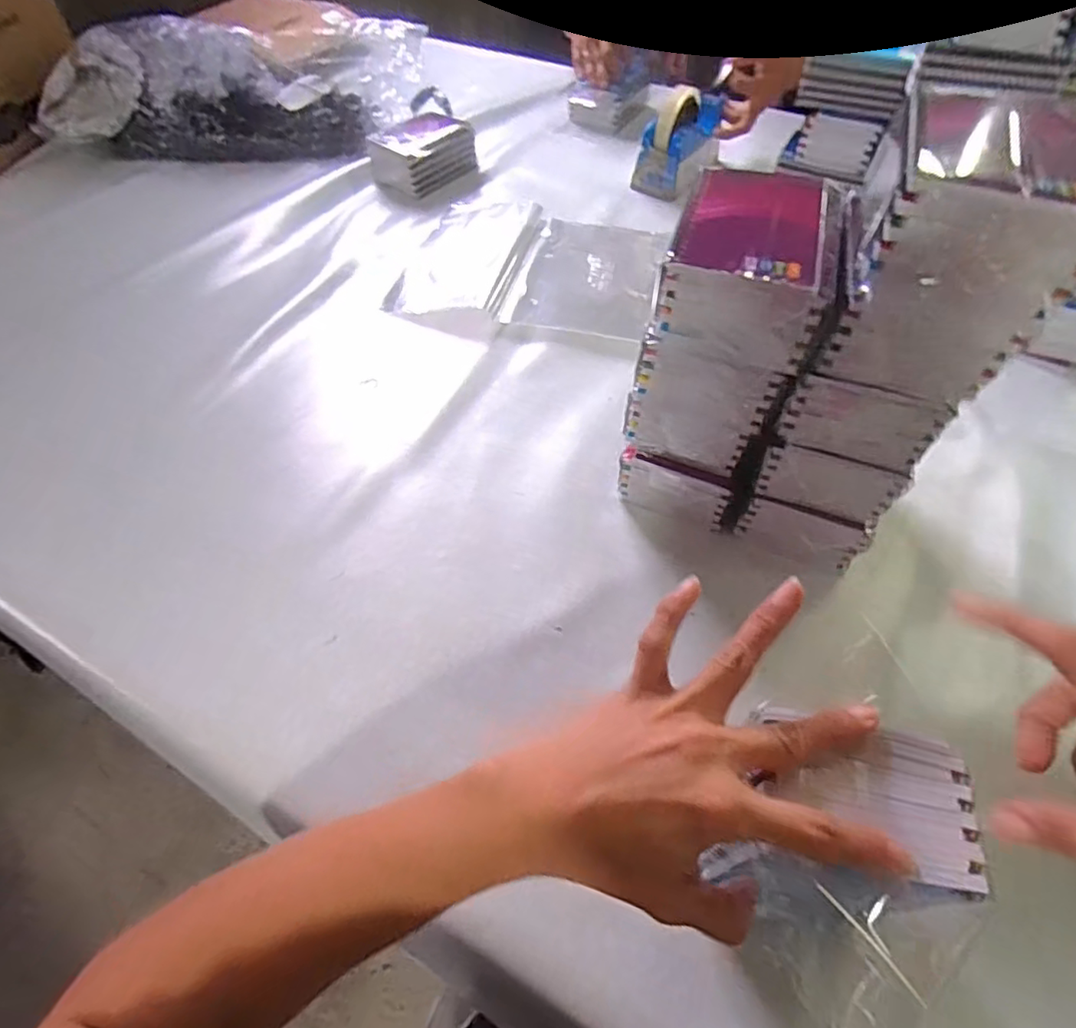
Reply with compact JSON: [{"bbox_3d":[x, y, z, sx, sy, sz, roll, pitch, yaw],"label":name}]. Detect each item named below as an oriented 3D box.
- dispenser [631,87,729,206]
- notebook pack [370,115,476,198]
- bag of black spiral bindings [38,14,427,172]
[{"bbox_3d":[0.208,-0.545,0.832,0.074,0.104,0.156,28,59,19],"label":"dispenser"},{"bbox_3d":[-0.164,-0.517,0.841,0.083,0.061,0.135,38,63,24],"label":"notebook pack"},{"bbox_3d":[-0.440,-0.640,0.877,0.527,0.153,0.211,-5,54,-3],"label":"bag of black spiral bindings"}]

